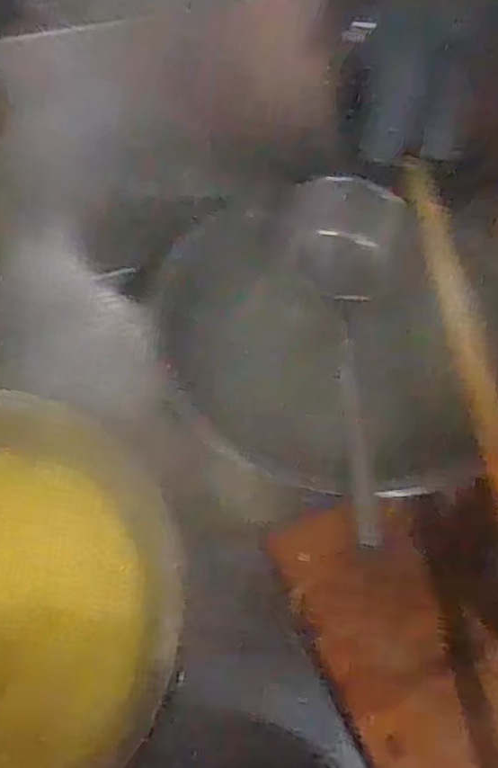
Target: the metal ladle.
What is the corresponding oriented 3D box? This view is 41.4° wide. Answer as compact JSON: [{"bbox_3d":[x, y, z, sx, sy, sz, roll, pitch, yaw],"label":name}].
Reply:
[{"bbox_3d":[0.130,-0.050,0.836,0.133,0.068,0.487,2,68,-1],"label":"metal ladle"}]

